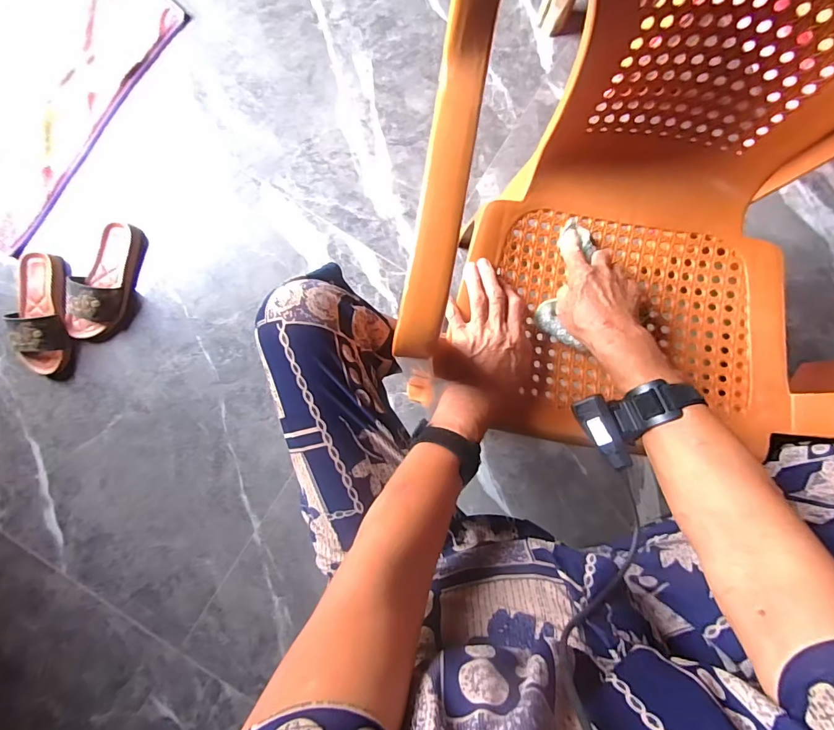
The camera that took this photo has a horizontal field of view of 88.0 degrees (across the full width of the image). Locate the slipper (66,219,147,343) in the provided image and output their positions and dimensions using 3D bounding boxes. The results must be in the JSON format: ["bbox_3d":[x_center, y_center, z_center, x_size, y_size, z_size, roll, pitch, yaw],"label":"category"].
[{"bbox_3d":[-0.564,-0.149,0.773,0.086,0.058,0.221,21,86,3],"label":"slipper"}]

